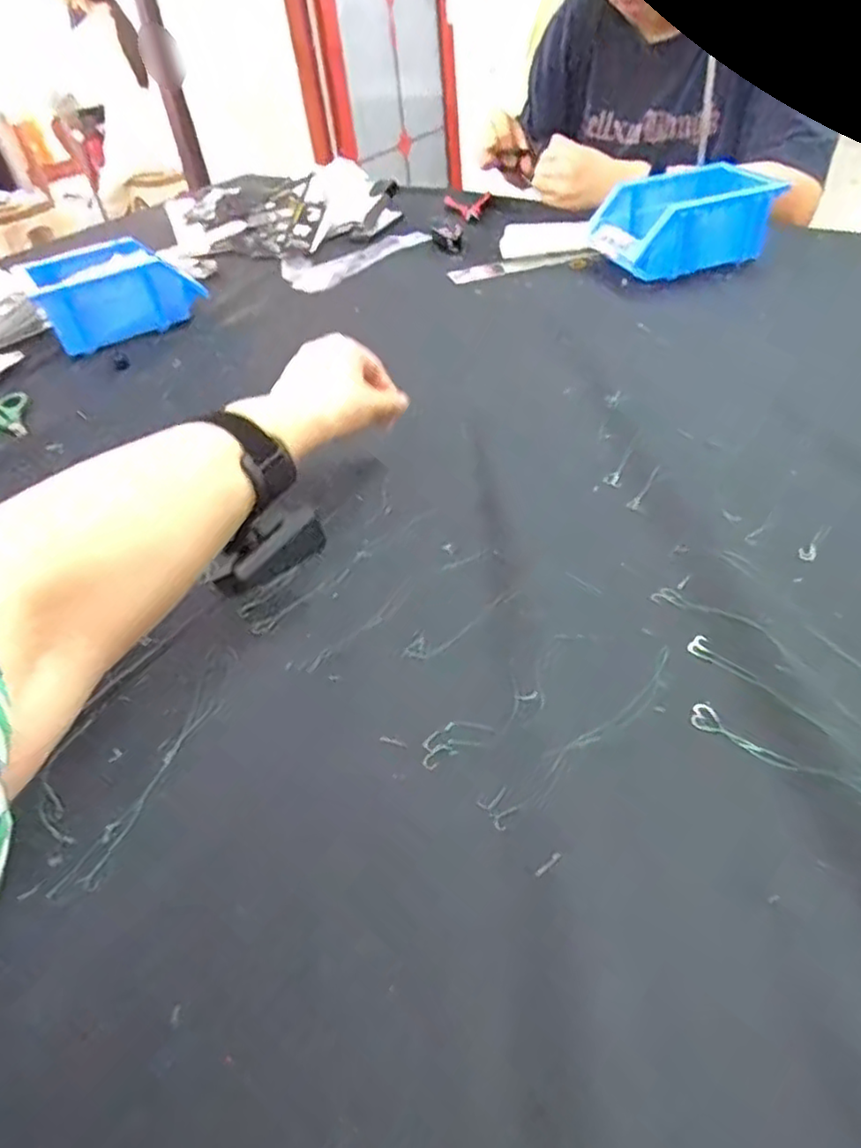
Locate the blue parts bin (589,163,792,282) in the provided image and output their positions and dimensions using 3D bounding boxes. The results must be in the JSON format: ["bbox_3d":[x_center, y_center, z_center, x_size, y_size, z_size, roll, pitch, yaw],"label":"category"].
[{"bbox_3d":[0.294,-0.406,0.786,0.187,0.075,0.111,-16,44,-8],"label":"blue parts bin"}]

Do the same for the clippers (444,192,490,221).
[{"bbox_3d":[0.055,-0.560,1.035,0.069,0.016,0.083,0,42,6],"label":"clippers"}]

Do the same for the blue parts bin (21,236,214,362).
[{"bbox_3d":[-0.377,-0.342,0.811,0.181,0.070,0.119,-27,46,-18],"label":"blue parts bin"}]

